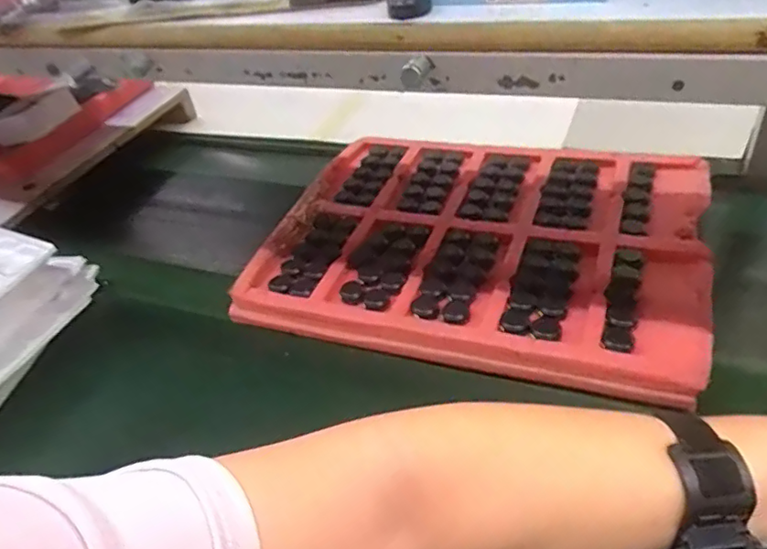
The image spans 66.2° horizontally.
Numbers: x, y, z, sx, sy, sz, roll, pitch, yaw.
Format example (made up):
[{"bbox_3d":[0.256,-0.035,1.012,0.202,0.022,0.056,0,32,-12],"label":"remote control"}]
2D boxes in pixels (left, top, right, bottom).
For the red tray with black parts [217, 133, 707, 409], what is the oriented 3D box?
[{"bbox_3d":[0.112,-0.045,0.724,0.510,0.052,0.396,11,44,18],"label":"red tray with black parts"}]

